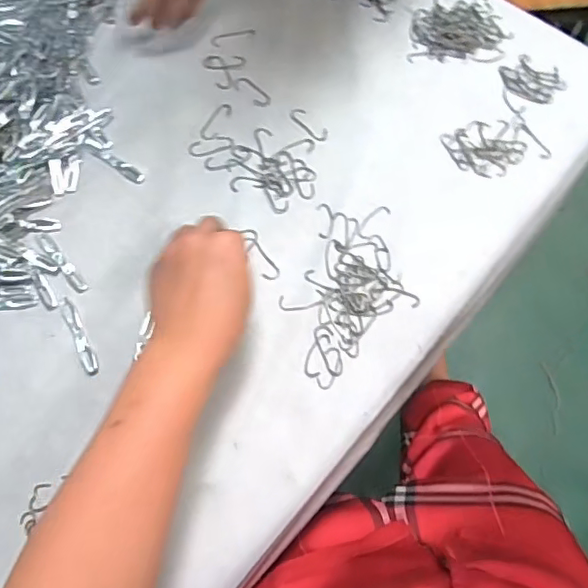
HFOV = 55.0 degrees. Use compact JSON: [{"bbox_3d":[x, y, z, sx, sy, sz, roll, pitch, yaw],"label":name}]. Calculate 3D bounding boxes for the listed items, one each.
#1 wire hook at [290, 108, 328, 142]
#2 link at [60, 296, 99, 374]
[{"bbox_3d":[0.014,-0.158,0.524,0.015,0.004,0.045,-41,72,-14],"label":"wire hook"},{"bbox_3d":[-0.171,0.032,0.448,0.012,0.004,0.070,-27,70,-10],"label":"link"}]

